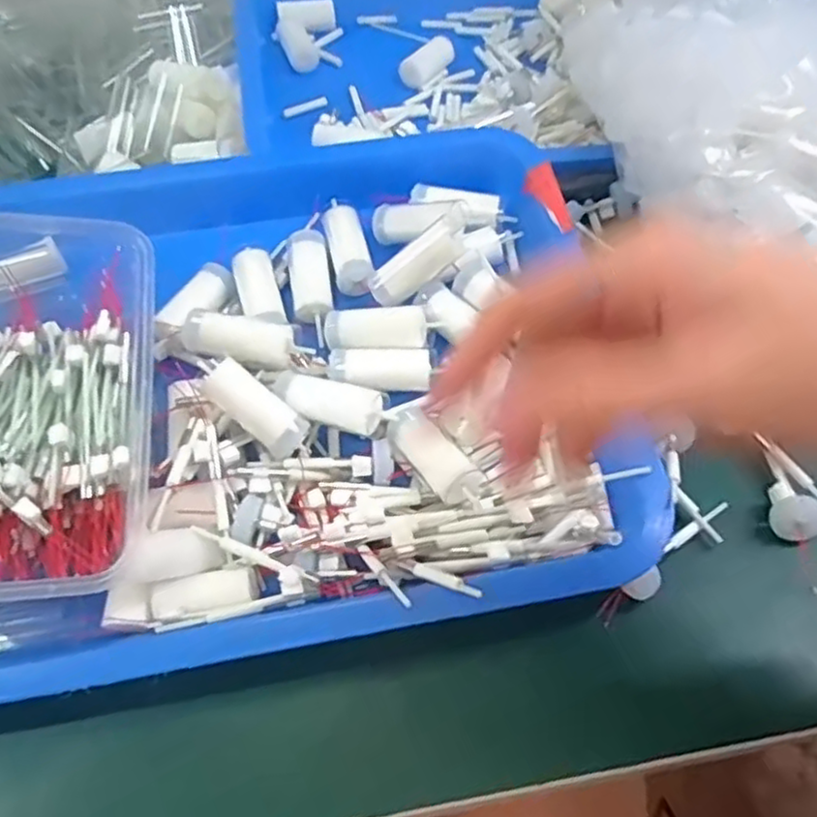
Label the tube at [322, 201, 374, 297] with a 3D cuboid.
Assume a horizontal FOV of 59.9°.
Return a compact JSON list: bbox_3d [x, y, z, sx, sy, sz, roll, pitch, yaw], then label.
[{"bbox_3d":[-0.032,-0.085,0.377,0.020,0.017,0.050,-13,55,-3],"label":"tube"}]

